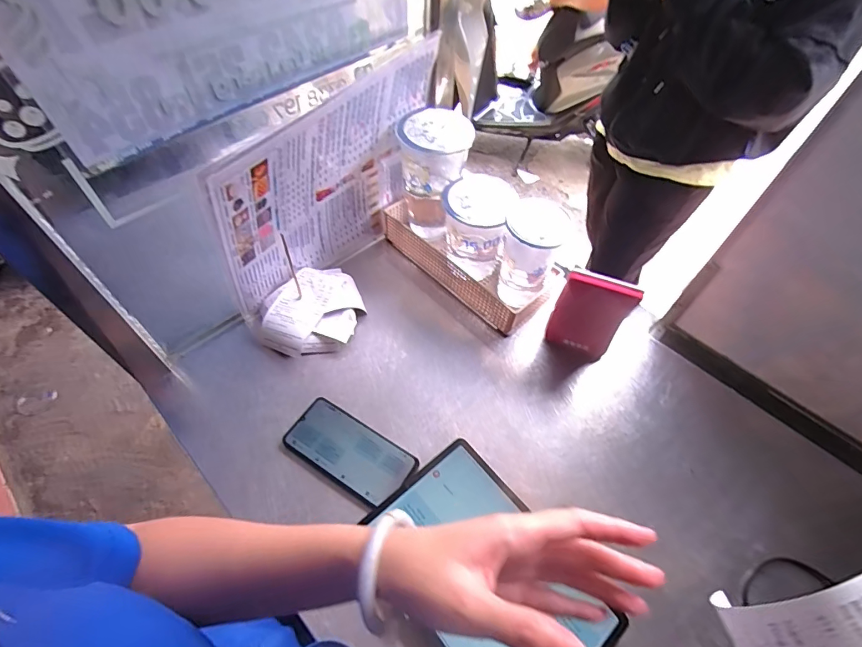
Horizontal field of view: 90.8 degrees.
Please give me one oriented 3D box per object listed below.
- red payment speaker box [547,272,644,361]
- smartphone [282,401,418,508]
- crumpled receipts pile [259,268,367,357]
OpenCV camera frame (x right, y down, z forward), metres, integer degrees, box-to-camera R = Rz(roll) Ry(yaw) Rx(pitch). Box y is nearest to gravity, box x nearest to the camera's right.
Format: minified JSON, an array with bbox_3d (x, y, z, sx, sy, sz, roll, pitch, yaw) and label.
[{"bbox_3d":[0.223,-0.006,0.599,0.092,0.135,0.029,14,56,11],"label":"red payment speaker box"},{"bbox_3d":[-0.102,0.163,0.540,0.161,0.010,0.077,27,59,18],"label":"smartphone"},{"bbox_3d":[-0.184,-0.021,0.655,0.150,0.047,0.142,0,55,0],"label":"crumpled receipts pile"}]

